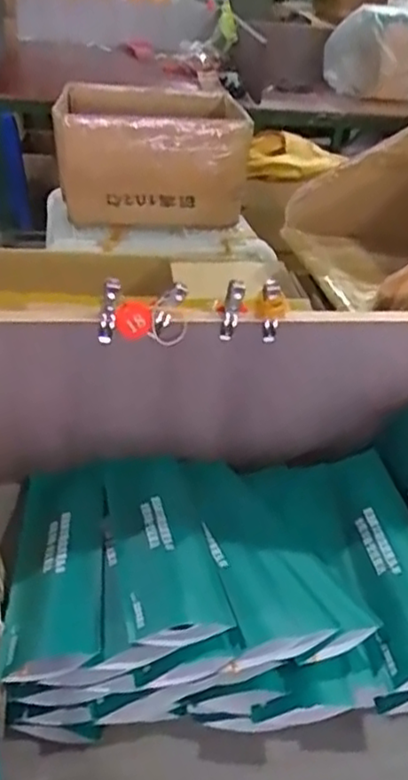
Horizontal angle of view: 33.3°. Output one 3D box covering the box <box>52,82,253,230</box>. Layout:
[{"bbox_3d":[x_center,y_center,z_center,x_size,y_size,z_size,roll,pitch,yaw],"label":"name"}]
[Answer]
[{"bbox_3d":[-0.107,-0.464,1.357,0.362,0.190,0.343,-4,36,-12],"label":"box"}]

